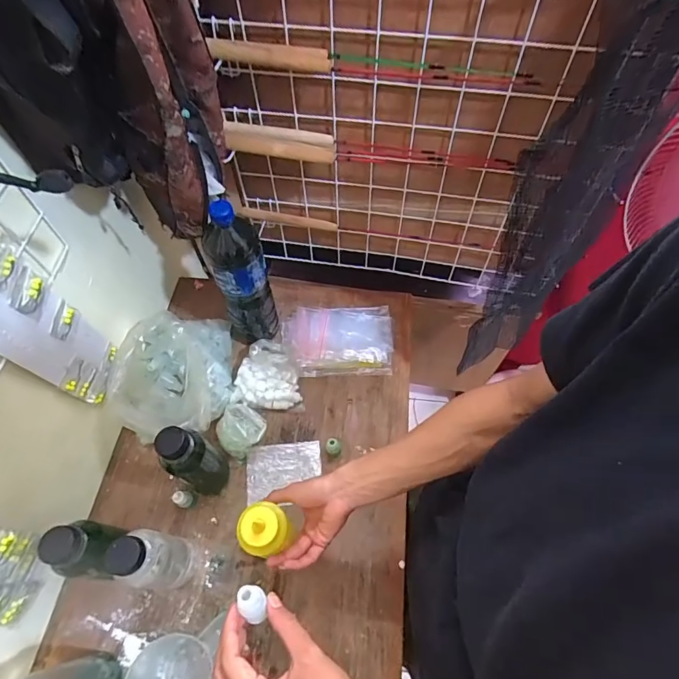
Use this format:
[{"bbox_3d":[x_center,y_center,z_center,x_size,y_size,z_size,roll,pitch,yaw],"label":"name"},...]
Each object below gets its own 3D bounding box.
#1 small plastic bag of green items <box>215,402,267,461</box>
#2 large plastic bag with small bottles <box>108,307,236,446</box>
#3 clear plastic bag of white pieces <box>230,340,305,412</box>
[{"bbox_3d":[-0.164,0.152,0.703,0.071,0.051,0.071,33,65,19],"label":"small plastic bag of green items"},{"bbox_3d":[-0.274,0.054,0.712,0.163,0.100,0.217,-8,59,-3],"label":"large plastic bag with small bottles"},{"bbox_3d":[-0.123,0.051,0.746,0.116,0.062,0.122,4,60,3],"label":"clear plastic bag of white pieces"}]

